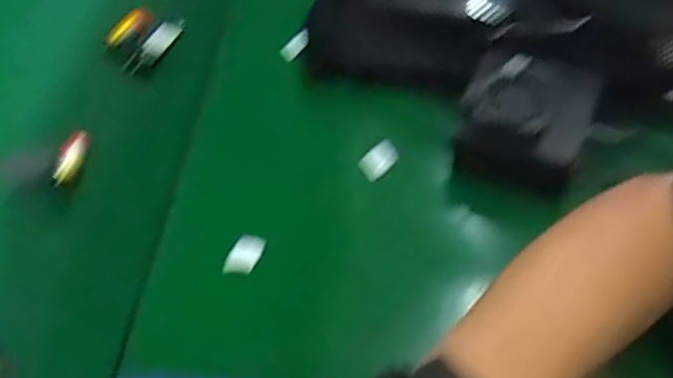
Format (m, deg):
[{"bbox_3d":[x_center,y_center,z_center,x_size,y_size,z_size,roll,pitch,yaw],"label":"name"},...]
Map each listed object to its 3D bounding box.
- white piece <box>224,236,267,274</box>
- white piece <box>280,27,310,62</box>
[{"bbox_3d":[-0.059,0.043,0.411,0.018,0.006,0.029,27,64,18],"label":"white piece"},{"bbox_3d":[-0.032,-0.114,0.501,0.029,0.004,0.014,-42,58,23],"label":"white piece"}]

